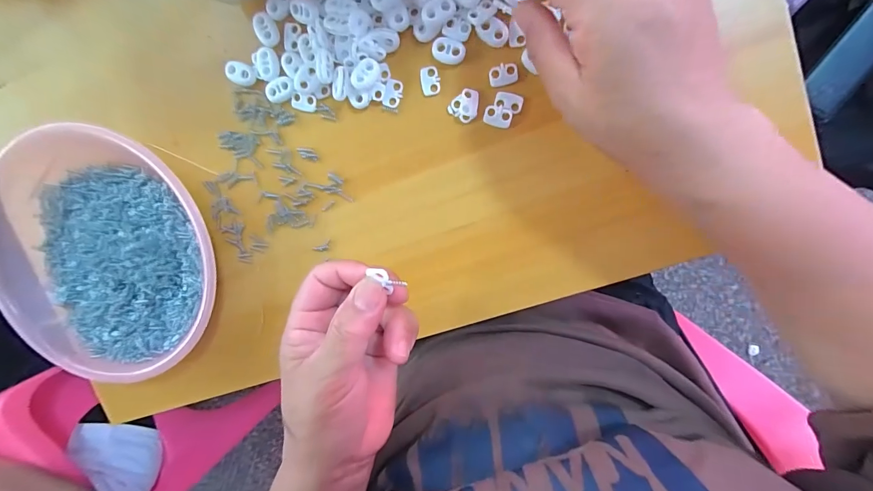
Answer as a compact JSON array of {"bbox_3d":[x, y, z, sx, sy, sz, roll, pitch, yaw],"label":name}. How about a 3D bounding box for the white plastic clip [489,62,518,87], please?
[{"bbox_3d":[0.044,-0.113,0.245,0.018,0.004,0.013,-9,98,9],"label":"white plastic clip"}]

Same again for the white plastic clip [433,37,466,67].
[{"bbox_3d":[0.008,-0.129,0.246,0.022,0.004,0.015,22,102,3],"label":"white plastic clip"}]

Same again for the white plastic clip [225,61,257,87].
[{"bbox_3d":[-0.139,-0.122,0.263,0.022,0.004,0.015,20,102,4],"label":"white plastic clip"}]

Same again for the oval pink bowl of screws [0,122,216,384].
[{"bbox_3d":[-0.259,0.006,0.288,0.193,0.041,0.202,-33,94,12],"label":"oval pink bowl of screws"}]

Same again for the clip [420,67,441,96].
[{"bbox_3d":[-0.004,-0.112,0.251,0.013,0.004,0.018,-10,98,9],"label":"clip"}]

